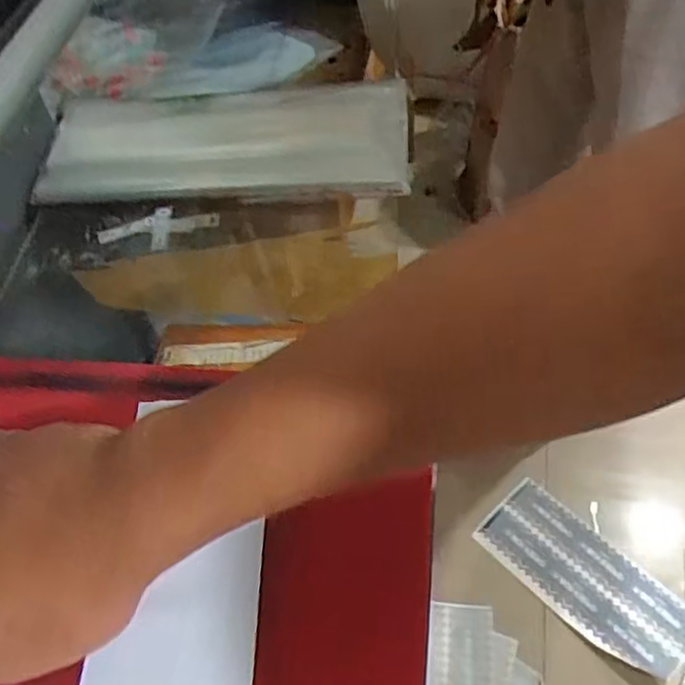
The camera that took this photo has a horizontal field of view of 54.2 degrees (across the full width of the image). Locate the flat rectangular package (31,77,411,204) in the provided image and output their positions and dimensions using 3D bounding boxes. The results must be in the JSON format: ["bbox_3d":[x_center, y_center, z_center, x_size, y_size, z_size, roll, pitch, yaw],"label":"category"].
[{"bbox_3d":[-0.118,-0.204,0.671,0.361,0.034,0.149,-1,52,4],"label":"flat rectangular package"}]

